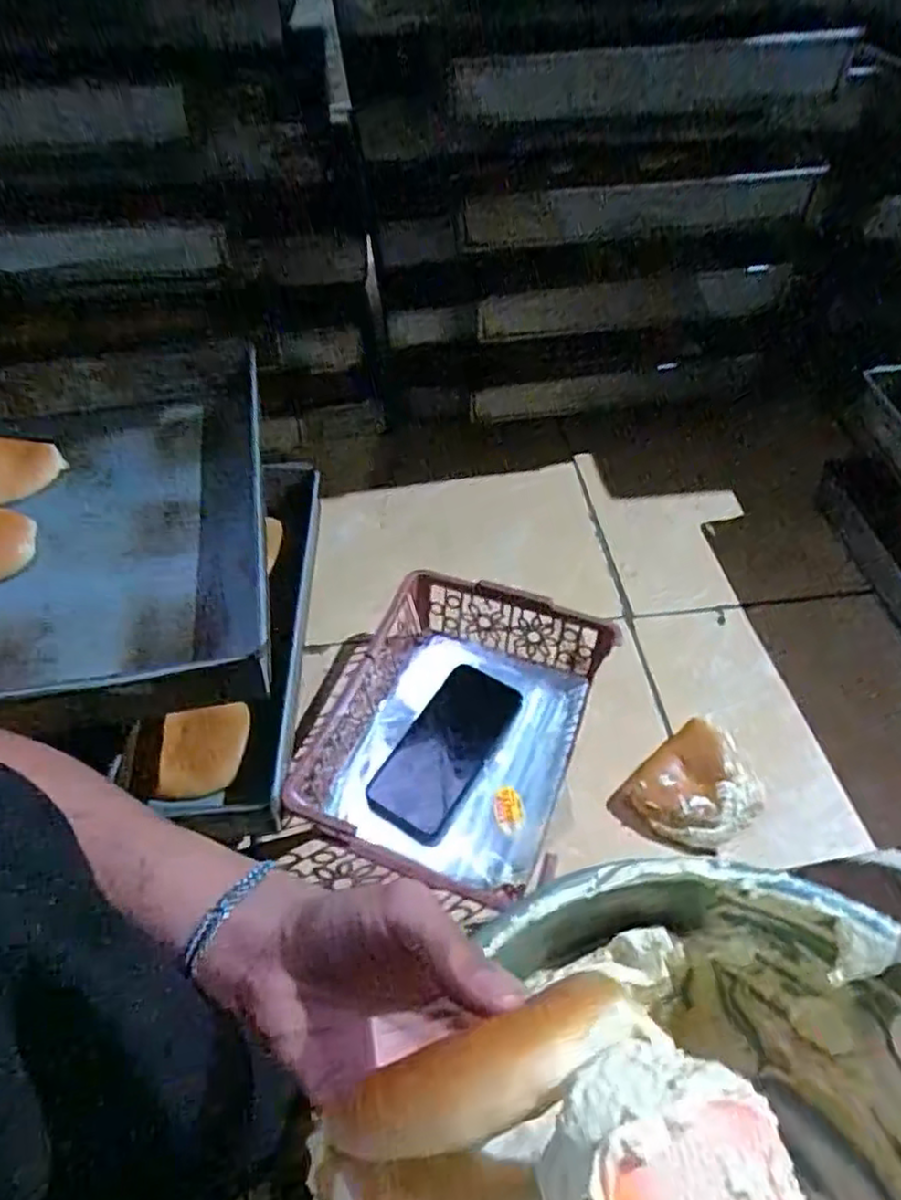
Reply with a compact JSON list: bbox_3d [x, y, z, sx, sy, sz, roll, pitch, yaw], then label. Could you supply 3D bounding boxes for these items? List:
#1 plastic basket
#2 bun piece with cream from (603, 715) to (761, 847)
[{"bbox_3d":[0.009,0.122,0.663,0.224,0.070,0.299,15,51,14],"label":"plastic basket"},{"bbox_3d":[0.222,0.174,0.639,0.125,0.030,0.098,-32,55,-24],"label":"bun piece with cream"}]

